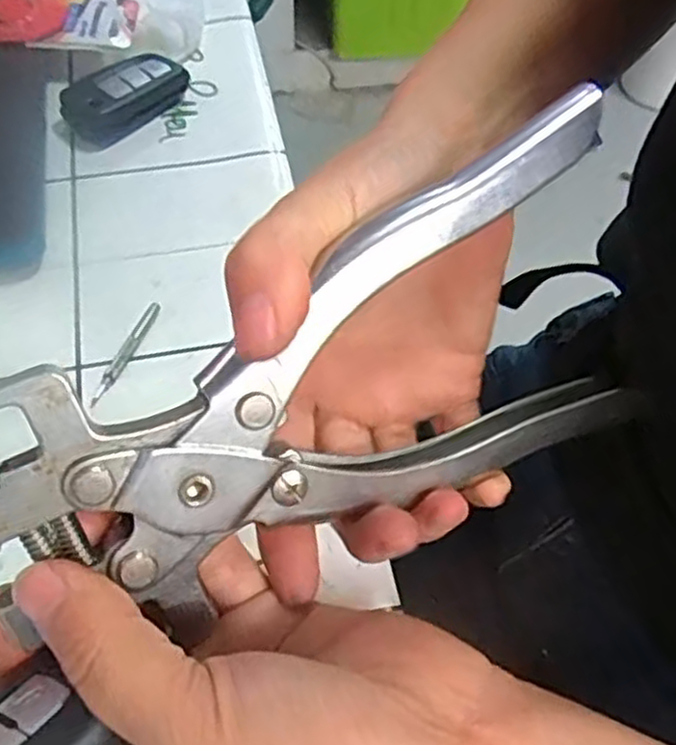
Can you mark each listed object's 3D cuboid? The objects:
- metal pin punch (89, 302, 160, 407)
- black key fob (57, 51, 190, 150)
[{"bbox_3d":[-0.086,-0.008,0.300,0.005,0.004,0.051,19,58,10],"label":"metal pin punch"},{"bbox_3d":[-0.110,-0.143,0.378,0.033,0.022,0.061,40,64,22],"label":"black key fob"}]

